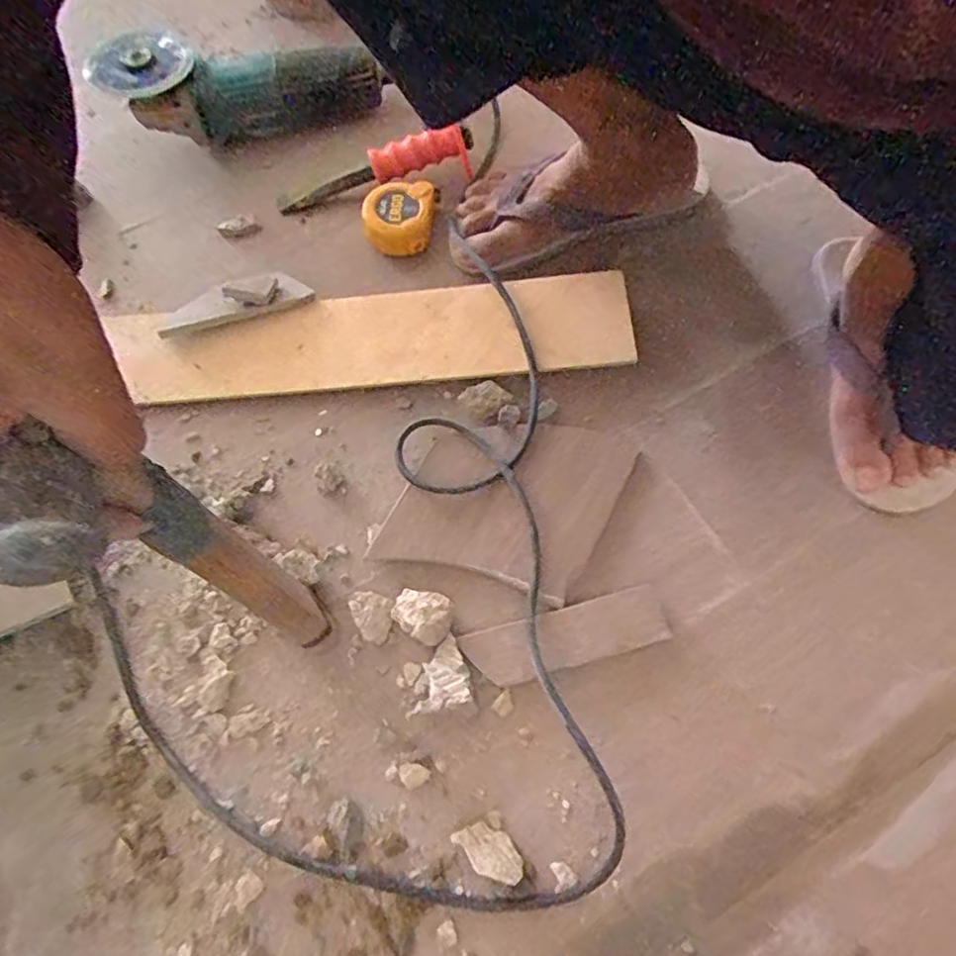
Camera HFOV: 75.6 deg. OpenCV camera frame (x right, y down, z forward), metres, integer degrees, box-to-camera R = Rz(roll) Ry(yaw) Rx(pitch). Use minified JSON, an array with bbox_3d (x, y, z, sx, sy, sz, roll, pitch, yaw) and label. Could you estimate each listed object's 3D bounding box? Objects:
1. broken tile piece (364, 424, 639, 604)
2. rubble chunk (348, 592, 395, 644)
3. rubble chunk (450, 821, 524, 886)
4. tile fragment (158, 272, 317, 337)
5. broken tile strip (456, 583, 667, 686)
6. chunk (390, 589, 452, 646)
[{"bbox_3d":[0.023,0.015,0.487,0.173,0.016,0.138,14,69,7],"label":"broken tile piece"},{"bbox_3d":[-0.078,0.100,0.450,0.034,0.017,0.033,-1,68,2],"label":"rubble chunk"},{"bbox_3d":[0.007,0.234,0.388,0.046,0.017,0.024,21,70,10],"label":"rubble chunk"},{"bbox_3d":[-0.215,-0.158,0.547,0.130,0.013,0.038,-17,78,-11],"label":"tile fragment"},{"bbox_3d":[0.064,0.114,0.443,0.143,0.012,0.040,-15,68,-4],"label":"broken tile strip"},{"bbox_3d":[-0.040,0.099,0.446,0.042,0.018,0.035,19,70,9],"label":"chunk"}]

